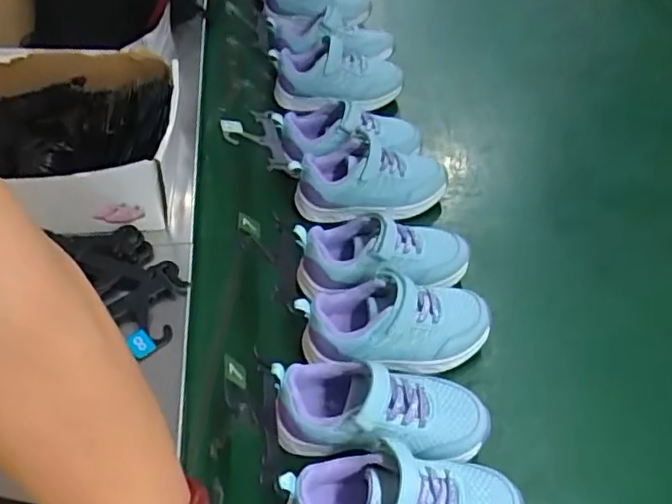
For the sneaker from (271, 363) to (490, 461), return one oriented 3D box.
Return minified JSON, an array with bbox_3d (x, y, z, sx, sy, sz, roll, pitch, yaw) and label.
[{"bbox_3d":[0.035,0.120,0.478,0.164,0.067,0.073,4,47,0],"label":"sneaker"}]

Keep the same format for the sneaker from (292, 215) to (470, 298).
[{"bbox_3d":[0.046,0.002,0.579,0.162,0.066,0.085,-3,48,-6],"label":"sneaker"}]

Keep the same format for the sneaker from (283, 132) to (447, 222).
[{"bbox_3d":[0.038,-0.076,0.647,0.165,0.064,0.070,-5,48,-8],"label":"sneaker"}]

